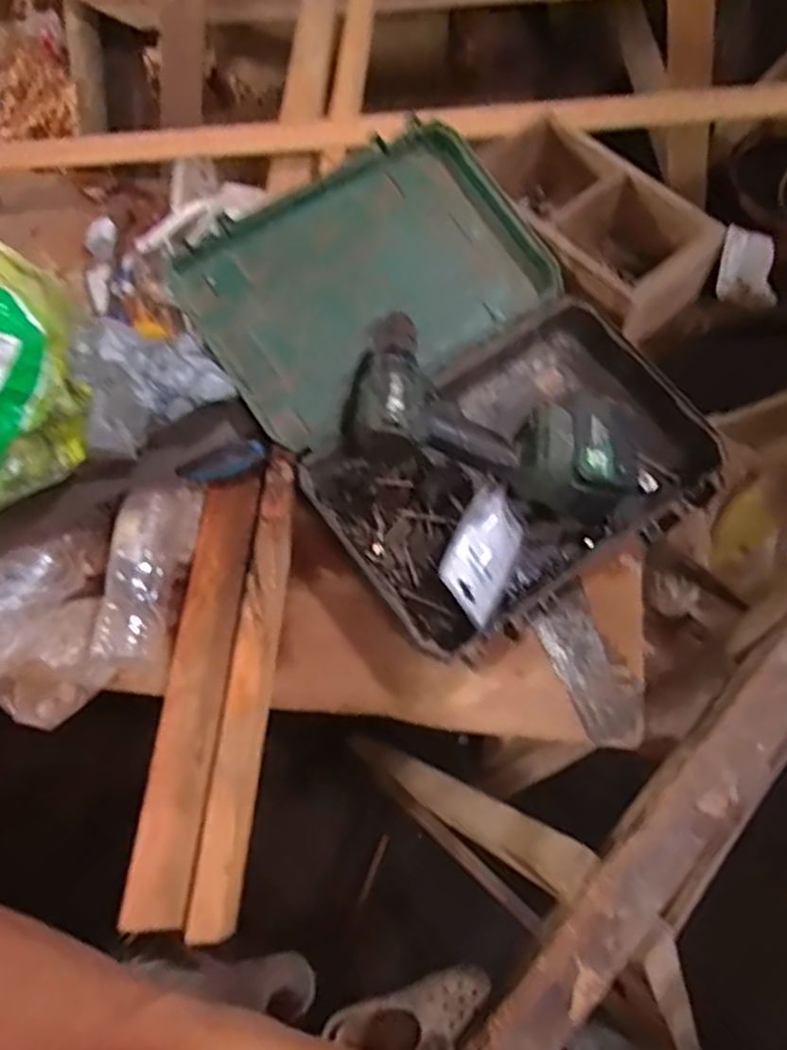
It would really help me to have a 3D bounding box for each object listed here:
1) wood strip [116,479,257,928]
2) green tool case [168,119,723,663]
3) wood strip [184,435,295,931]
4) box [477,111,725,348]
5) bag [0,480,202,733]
[{"bbox_3d":[-0.180,0.143,0.668,0.063,0.016,0.400,2,65,3],"label":"wood strip"},{"bbox_3d":[0.054,-0.155,0.765,0.376,0.127,0.515,-32,68,-12],"label":"green tool case"},{"bbox_3d":[-0.132,0.131,0.669,0.043,0.029,0.435,3,65,4],"label":"wood strip"},{"bbox_3d":[0.224,-0.350,0.859,0.166,0.098,0.287,-36,69,-13],"label":"box"},{"bbox_3d":[-0.330,0.096,0.709,0.340,0.094,0.170,-26,67,-9],"label":"bag"}]

